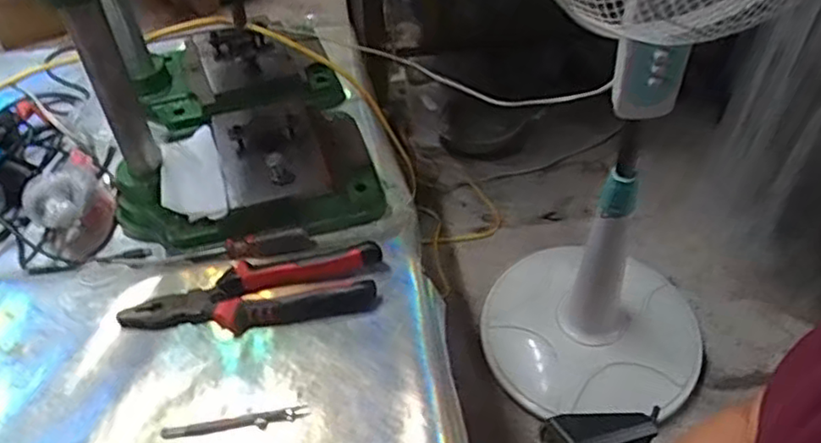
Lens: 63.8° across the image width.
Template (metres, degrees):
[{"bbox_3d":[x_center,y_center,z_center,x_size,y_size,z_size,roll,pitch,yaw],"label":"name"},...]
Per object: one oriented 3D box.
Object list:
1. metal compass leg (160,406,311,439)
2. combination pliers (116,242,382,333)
[{"bbox_3d":[-0.131,0.151,0.496,0.109,0.004,0.010,-7,46,-5],"label":"metal compass leg"},{"bbox_3d":[-0.132,0.063,0.563,0.214,0.028,0.057,-9,46,-8],"label":"combination pliers"}]

